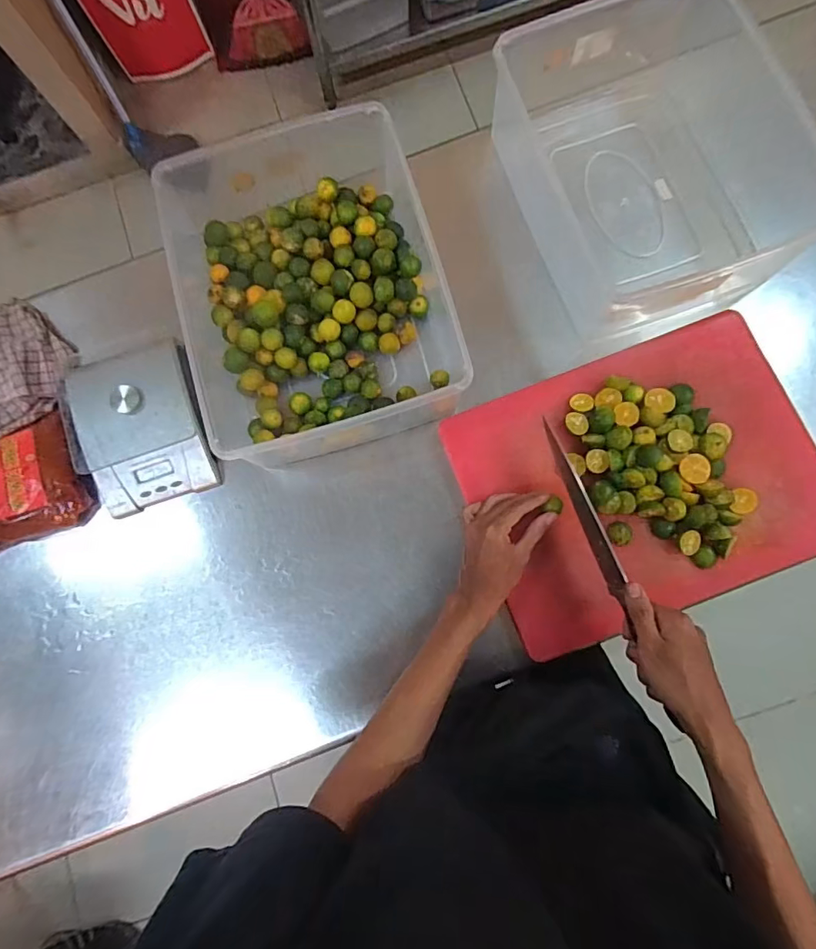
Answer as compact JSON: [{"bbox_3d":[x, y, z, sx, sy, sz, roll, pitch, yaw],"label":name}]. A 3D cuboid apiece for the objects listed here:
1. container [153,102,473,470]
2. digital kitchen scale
[{"bbox_3d":[-0.110,-0.214,0.594,0.277,0.126,0.360,-17,81,1],"label":"container"},{"bbox_3d":[-0.328,-0.058,0.608,0.155,0.043,0.184,-19,81,1],"label":"digital kitchen scale"}]

